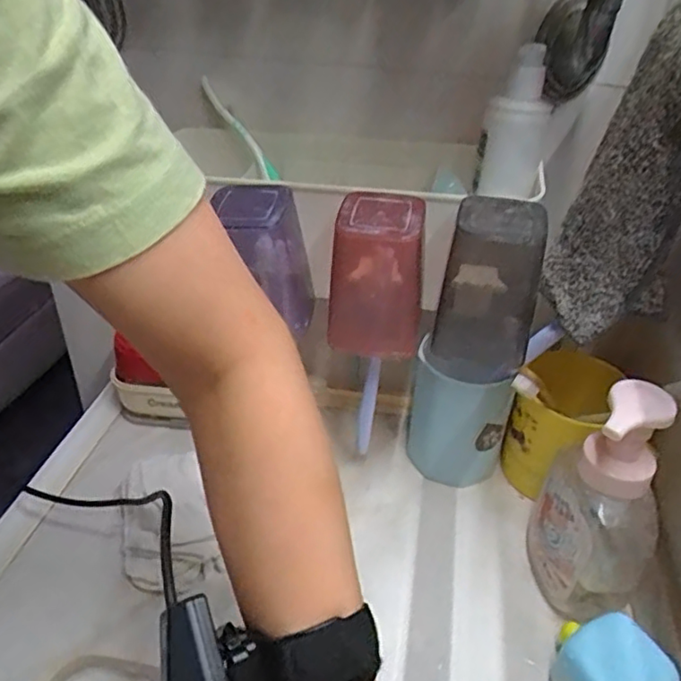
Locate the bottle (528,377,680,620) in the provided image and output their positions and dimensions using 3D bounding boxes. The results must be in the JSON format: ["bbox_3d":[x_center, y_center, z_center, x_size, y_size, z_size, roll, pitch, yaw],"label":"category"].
[{"bbox_3d":[0.165,0.105,0.385,0.072,0.174,0.067,19,37,23],"label":"bottle"}]

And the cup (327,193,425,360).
[{"bbox_3d":[0.024,-0.041,0.400,0.060,0.097,0.052,6,34,6],"label":"cup"}]

